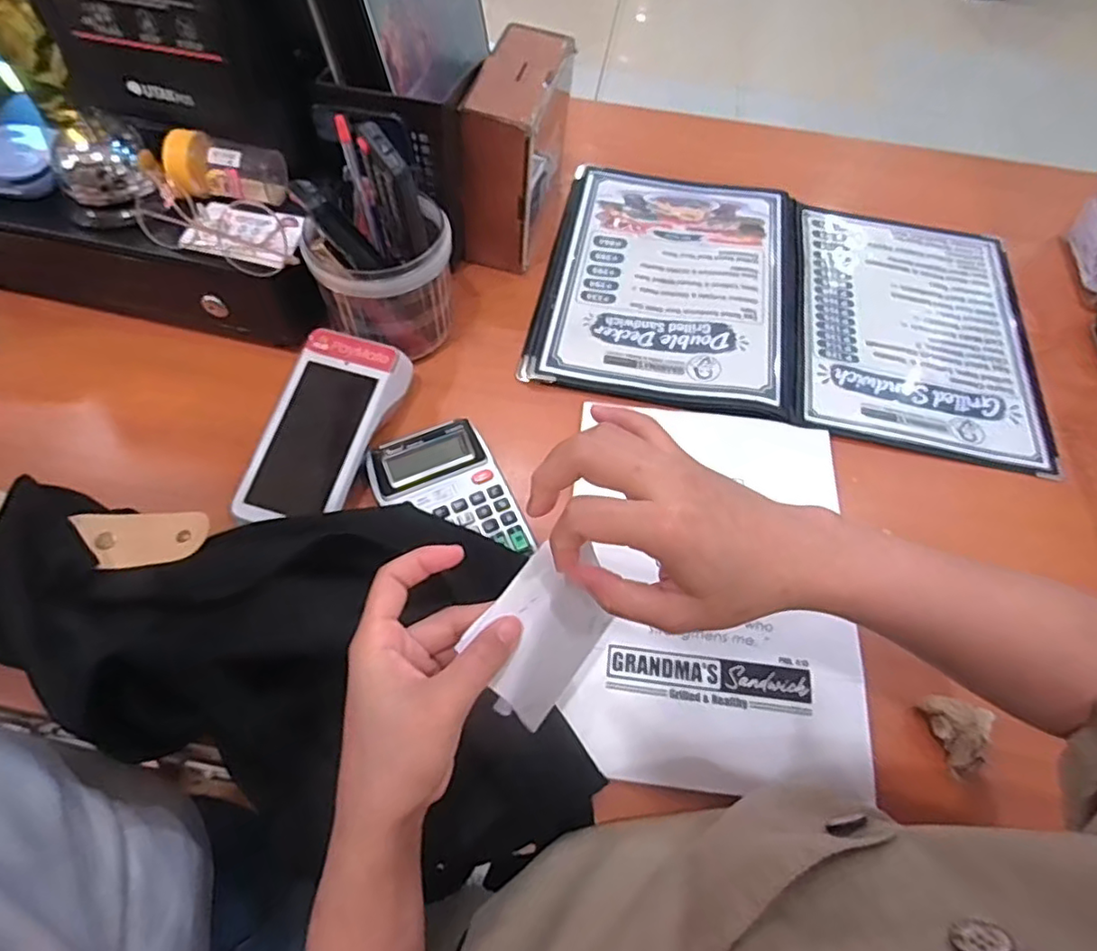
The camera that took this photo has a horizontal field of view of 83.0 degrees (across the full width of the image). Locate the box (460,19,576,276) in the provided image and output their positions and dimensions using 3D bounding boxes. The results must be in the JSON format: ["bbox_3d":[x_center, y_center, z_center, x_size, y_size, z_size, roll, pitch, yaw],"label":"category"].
[{"bbox_3d":[-0.026,-0.312,0.598,0.072,0.155,0.160,13,60,5],"label":"box"}]

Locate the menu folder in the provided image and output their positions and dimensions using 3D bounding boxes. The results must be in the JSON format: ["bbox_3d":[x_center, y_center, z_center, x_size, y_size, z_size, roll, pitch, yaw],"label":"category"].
[{"bbox_3d":[0.239,-0.201,0.625,0.467,0.013,0.366,11,59,5],"label":"menu folder"}]

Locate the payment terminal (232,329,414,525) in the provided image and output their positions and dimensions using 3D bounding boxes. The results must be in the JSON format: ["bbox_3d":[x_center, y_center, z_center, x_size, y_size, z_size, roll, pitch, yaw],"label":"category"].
[{"bbox_3d":[-0.173,-0.033,0.483,0.086,0.056,0.162,17,60,7],"label":"payment terminal"}]

